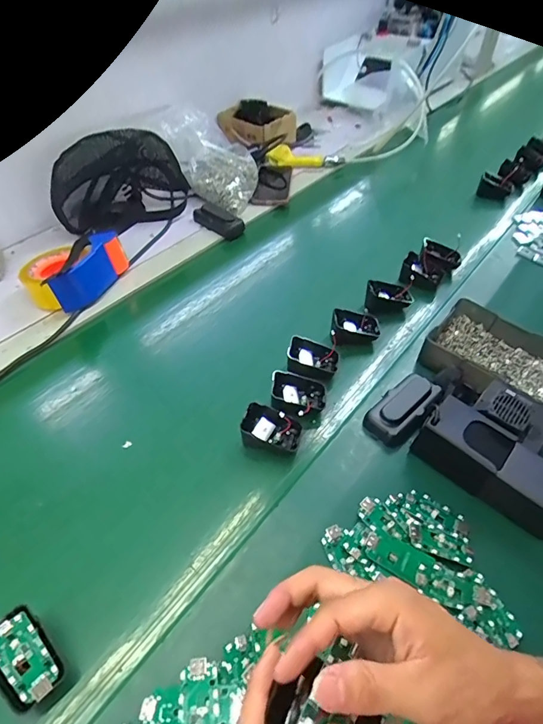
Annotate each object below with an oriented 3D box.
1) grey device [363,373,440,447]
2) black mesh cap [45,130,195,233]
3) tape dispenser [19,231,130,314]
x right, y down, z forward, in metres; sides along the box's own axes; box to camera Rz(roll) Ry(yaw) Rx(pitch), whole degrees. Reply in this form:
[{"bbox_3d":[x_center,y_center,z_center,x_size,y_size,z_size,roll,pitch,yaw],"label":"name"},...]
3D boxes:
[{"bbox_3d":[0.159,0.058,0.522,0.055,0.035,0.100,34,56,28],"label":"grey device"},{"bbox_3d":[-0.288,-0.350,0.810,0.250,0.150,0.131,-27,52,-23],"label":"black mesh cap"},{"bbox_3d":[-0.313,-0.146,0.678,0.105,0.068,0.142,23,51,20],"label":"tape dispenser"}]

